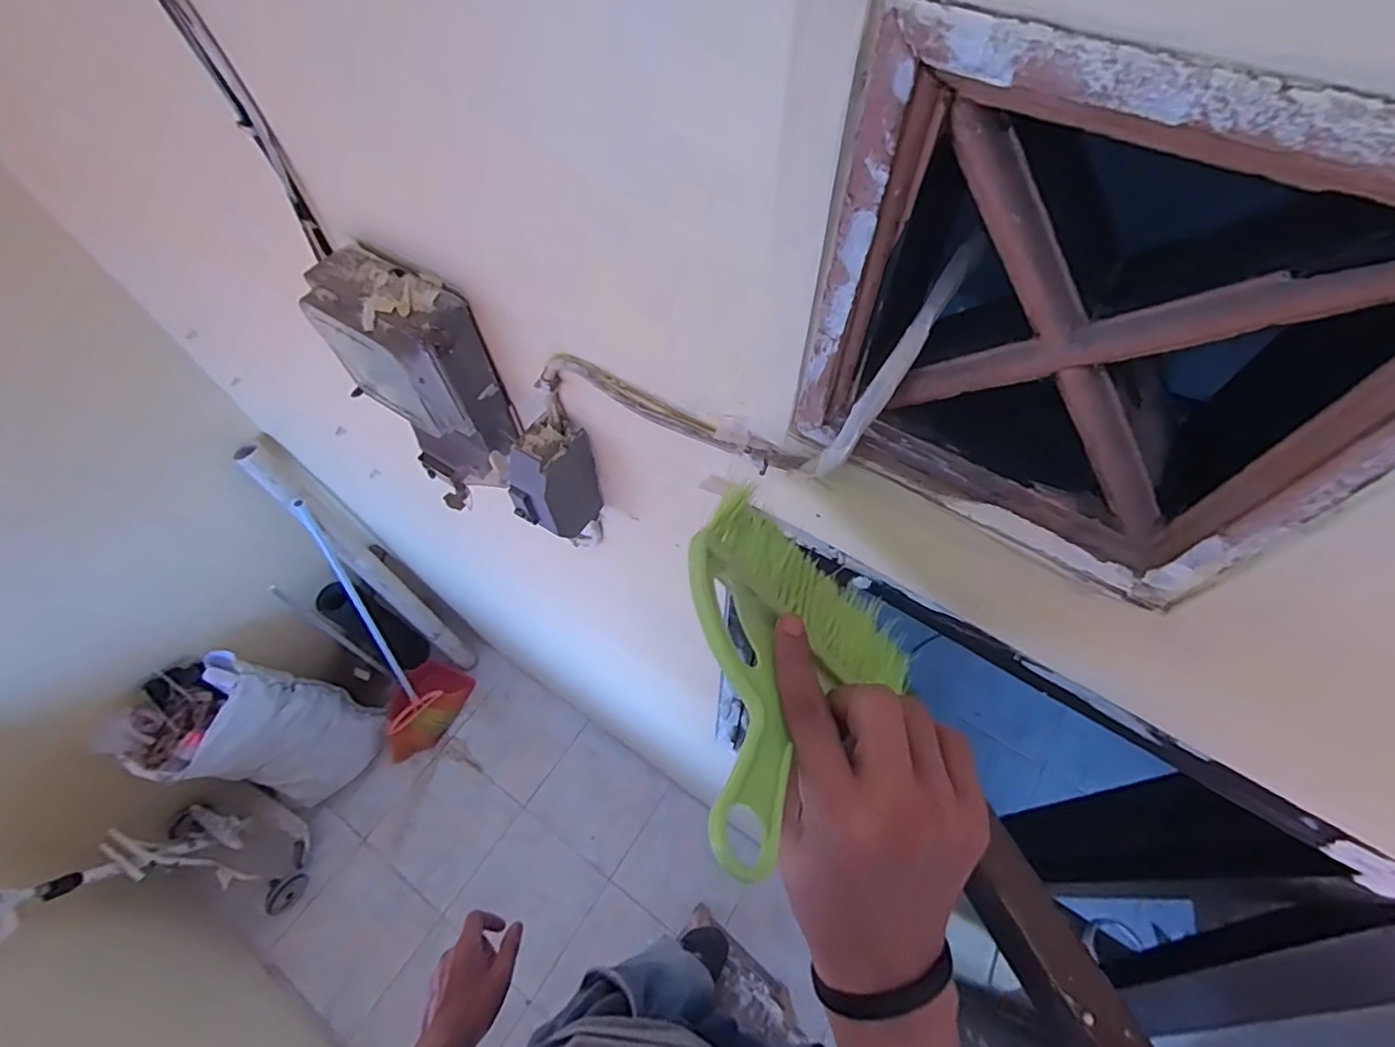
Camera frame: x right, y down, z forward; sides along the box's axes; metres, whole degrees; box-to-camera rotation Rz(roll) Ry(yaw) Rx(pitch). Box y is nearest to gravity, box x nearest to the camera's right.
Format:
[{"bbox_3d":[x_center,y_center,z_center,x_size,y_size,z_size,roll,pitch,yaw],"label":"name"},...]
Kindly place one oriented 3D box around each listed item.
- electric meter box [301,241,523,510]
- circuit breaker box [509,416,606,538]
[{"bbox_3d":[-0.244,-0.118,0.529,0.135,0.214,0.079,29,63,17],"label":"electric meter box"},{"bbox_3d":[-0.130,-0.035,0.531,0.045,0.116,0.072,25,62,16],"label":"circuit breaker box"}]

